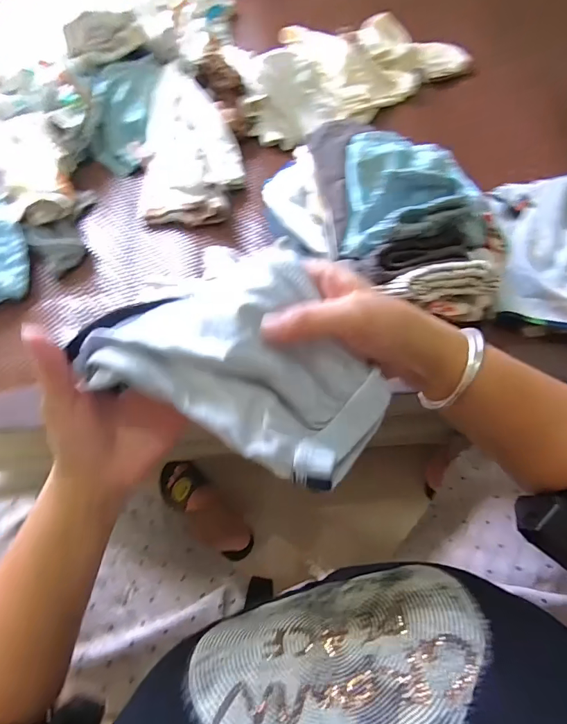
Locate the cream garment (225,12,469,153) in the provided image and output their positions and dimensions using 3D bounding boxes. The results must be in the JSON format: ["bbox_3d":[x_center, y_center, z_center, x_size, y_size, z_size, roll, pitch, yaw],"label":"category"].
[{"bbox_3d":[0.101,-0.512,0.686,0.404,0.067,0.245,-23,64,-9],"label":"cream garment"}]

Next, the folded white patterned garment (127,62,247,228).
[{"bbox_3d":[-0.152,-0.332,0.619,0.148,0.041,0.306,-14,63,-5],"label":"folded white patterned garment"}]

